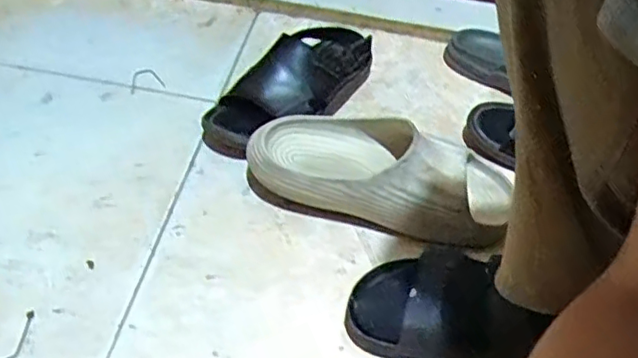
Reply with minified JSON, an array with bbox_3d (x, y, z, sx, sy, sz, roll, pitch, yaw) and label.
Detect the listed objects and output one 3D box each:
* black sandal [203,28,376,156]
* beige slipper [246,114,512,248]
[{"bbox_3d":[-0.038,-0.118,0.762,0.101,0.061,0.260,30,51,20],"label":"black sandal"},{"bbox_3d":[0.070,-0.016,0.667,0.275,0.086,0.133,16,48,9],"label":"beige slipper"}]

